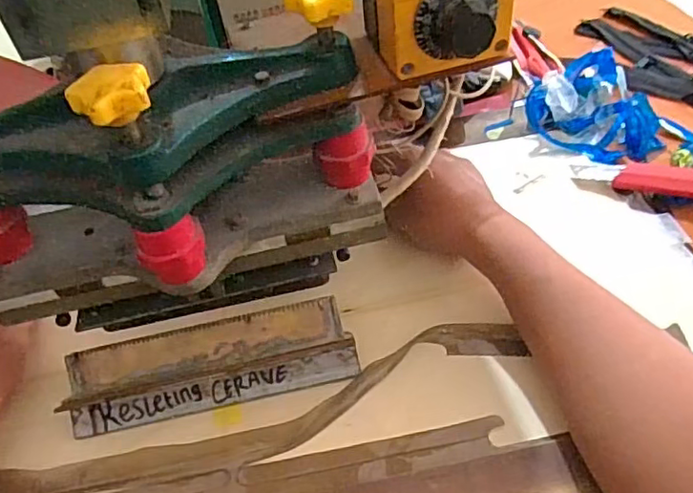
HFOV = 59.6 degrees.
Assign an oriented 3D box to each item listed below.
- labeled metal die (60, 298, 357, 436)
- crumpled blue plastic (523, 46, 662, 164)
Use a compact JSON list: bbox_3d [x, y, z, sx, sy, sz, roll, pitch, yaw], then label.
[{"bbox_3d":[-0.096,0.083,0.428,0.199,0.045,0.041,-13,48,-3],"label":"labeled metal die"},{"bbox_3d":[0.248,-0.139,0.586,0.122,0.045,0.116,-4,48,5],"label":"crumpled blue plastic"}]

